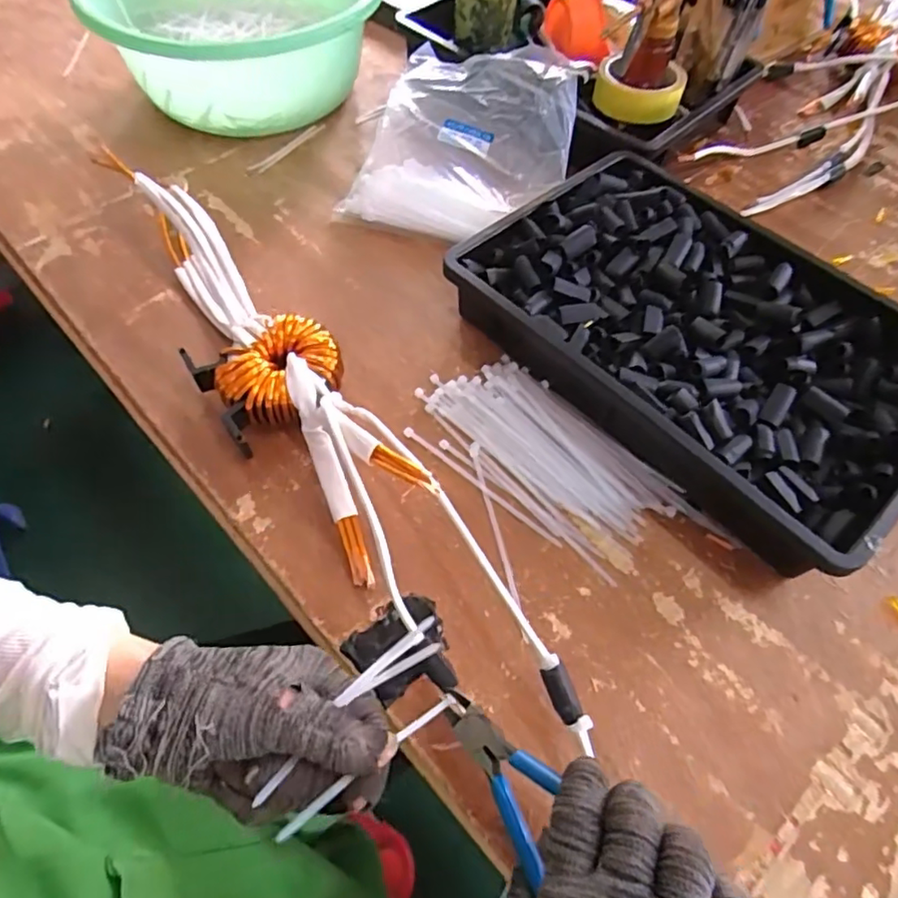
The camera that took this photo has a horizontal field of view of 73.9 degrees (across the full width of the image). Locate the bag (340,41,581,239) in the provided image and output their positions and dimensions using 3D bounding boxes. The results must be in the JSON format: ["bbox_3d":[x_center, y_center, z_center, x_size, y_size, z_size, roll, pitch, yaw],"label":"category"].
[{"bbox_3d":[0.020,-0.315,0.613,0.192,0.090,0.218,17,59,9],"label":"bag"}]

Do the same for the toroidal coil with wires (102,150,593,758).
[{"bbox_3d":[-0.106,-0.019,0.428,0.105,0.083,0.542,-31,68,-19],"label":"toroidal coil with wires"}]

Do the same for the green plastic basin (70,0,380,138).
[{"bbox_3d":[-0.232,-0.462,0.671,0.291,0.125,0.297,1,58,-1],"label":"green plastic basin"}]

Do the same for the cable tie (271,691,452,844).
[{"bbox_3d":[-0.035,0.153,0.296,0.006,0.008,0.118,45,38,22],"label":"cable tie"}]

